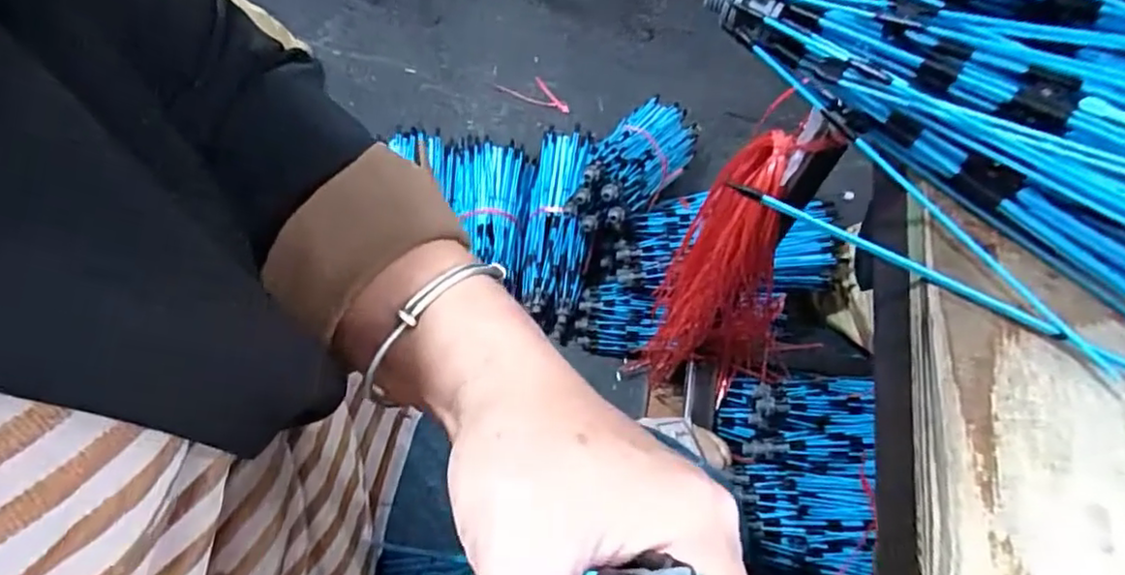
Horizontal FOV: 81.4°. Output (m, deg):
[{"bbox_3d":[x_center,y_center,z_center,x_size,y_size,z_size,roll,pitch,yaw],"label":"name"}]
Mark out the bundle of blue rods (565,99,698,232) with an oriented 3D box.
[{"bbox_3d":[0.121,-0.198,1.023,0.115,0.089,0.313,32,47,12],"label":"bundle of blue rods"}]

